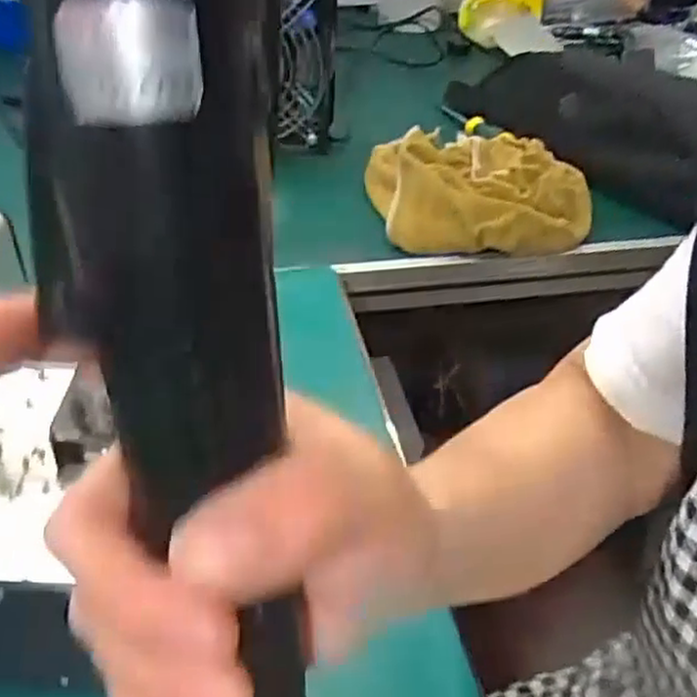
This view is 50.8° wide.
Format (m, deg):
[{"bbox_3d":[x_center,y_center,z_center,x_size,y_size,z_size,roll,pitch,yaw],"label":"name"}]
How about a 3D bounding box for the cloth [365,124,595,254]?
[{"bbox_3d":[0.104,-0.129,0.570,0.167,0.054,0.114,1,40,-4],"label":"cloth"}]

